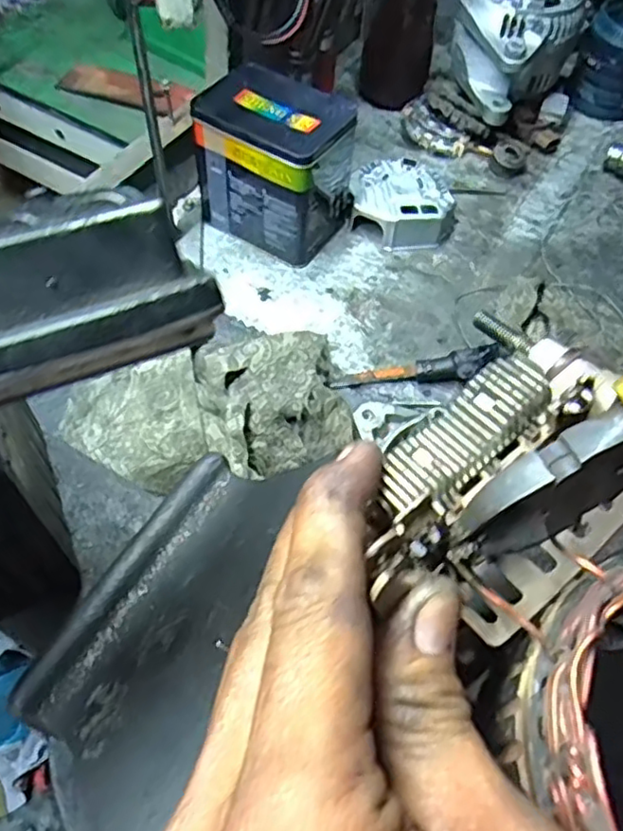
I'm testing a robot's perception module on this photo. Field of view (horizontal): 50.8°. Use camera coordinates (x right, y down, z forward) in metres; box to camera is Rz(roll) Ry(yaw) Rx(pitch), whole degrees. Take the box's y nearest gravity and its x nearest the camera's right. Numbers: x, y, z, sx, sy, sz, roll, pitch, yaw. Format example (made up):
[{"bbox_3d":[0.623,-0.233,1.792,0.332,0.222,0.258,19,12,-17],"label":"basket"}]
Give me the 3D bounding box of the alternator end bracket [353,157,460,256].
[{"bbox_3d":[0.094,-0.217,0.669,0.105,0.037,0.102,2,57,-2],"label":"alternator end bracket"}]

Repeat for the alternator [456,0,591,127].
[{"bbox_3d":[0.221,-0.418,0.716,0.117,0.117,0.169,28,59,14],"label":"alternator"}]

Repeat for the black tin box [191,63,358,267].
[{"bbox_3d":[-0.032,-0.237,0.622,0.122,0.130,0.105,30,60,15],"label":"black tin box"}]

